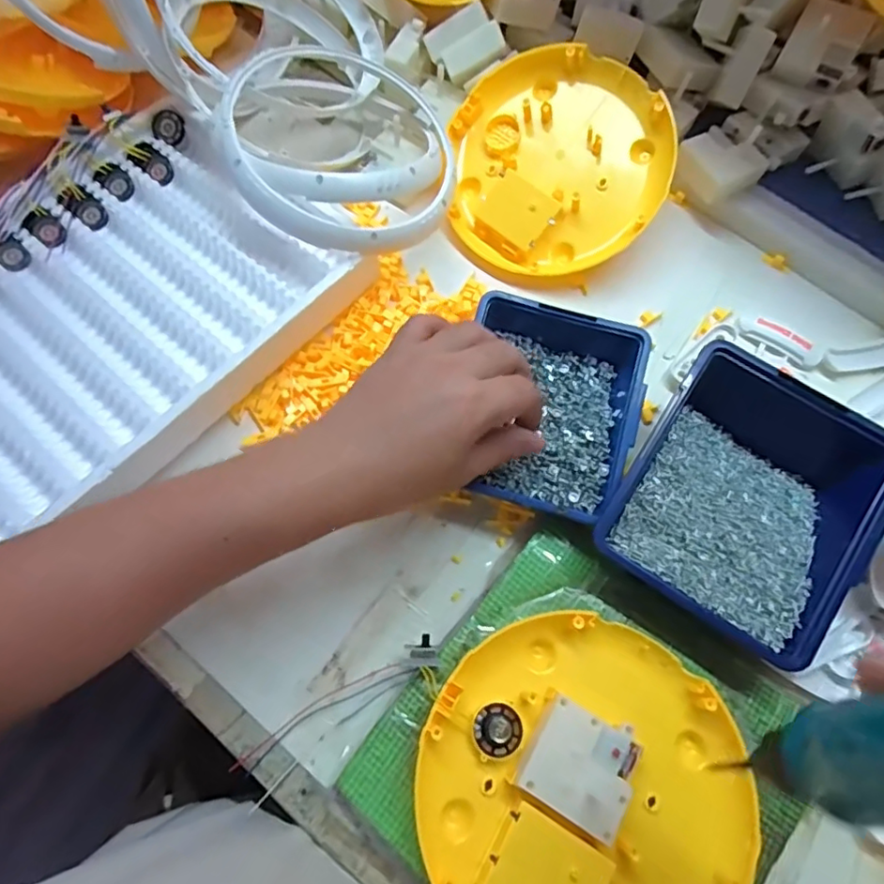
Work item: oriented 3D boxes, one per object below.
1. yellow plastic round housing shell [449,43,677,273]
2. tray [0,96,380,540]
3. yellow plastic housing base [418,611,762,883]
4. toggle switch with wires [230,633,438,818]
[{"bbox_3d":[0.096,-0.229,0.479,0.170,0.040,0.177,0,88,11],"label":"yellow plastic round housing shell"},{"bbox_3d":[-0.258,-0.102,0.419,0.271,0.043,0.333,39,73,11],"label":"tray"},{"bbox_3d":[0.081,0.199,0.329,0.177,0.045,0.182,1,70,-2],"label":"yellow plastic housing base"},{"bbox_3d":[-0.061,0.168,0.346,0.137,0.024,0.035,-28,74,-12],"label":"toggle switch with wires"}]

